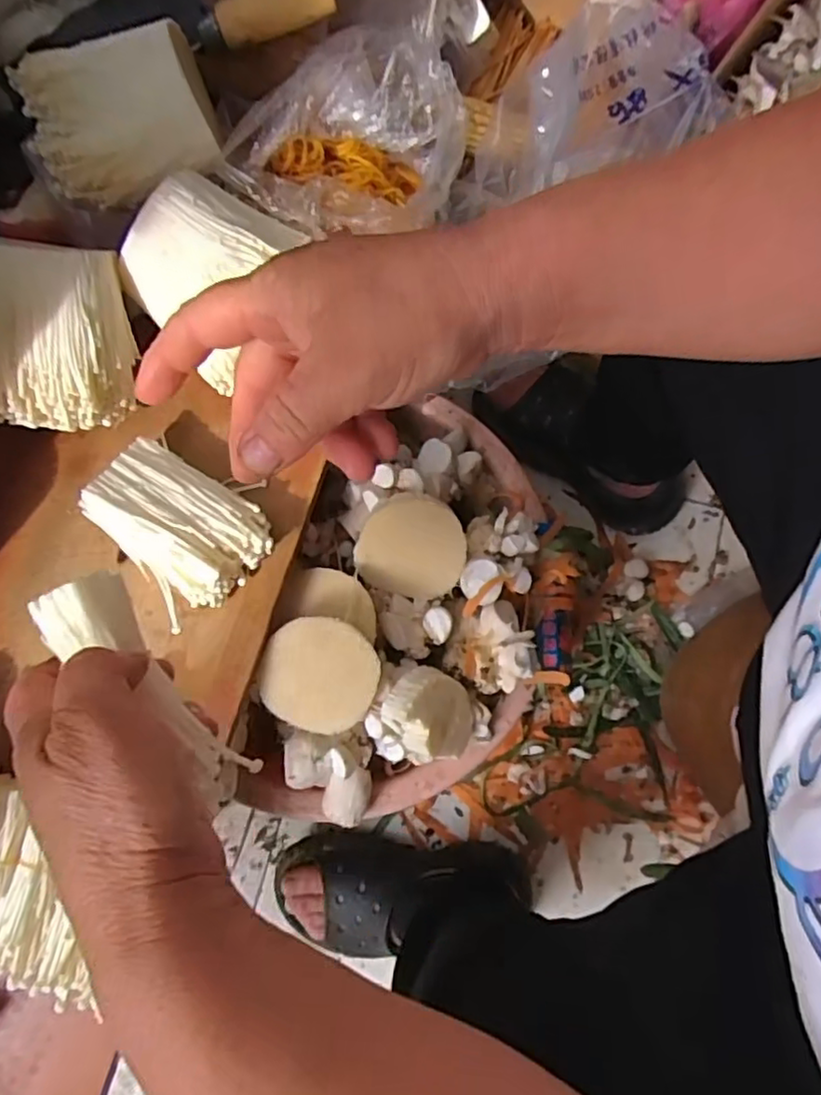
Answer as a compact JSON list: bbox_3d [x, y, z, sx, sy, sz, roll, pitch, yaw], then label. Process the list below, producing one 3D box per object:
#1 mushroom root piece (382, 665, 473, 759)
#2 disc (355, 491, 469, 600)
[{"bbox_3d":[0.014,0.125,0.495,0.076,0.036,0.062,55,55,-28],"label":"mushroom root piece"},{"bbox_3d":[0.002,0.000,0.502,0.082,0.015,0.082,0,118,-1],"label":"disc"}]

